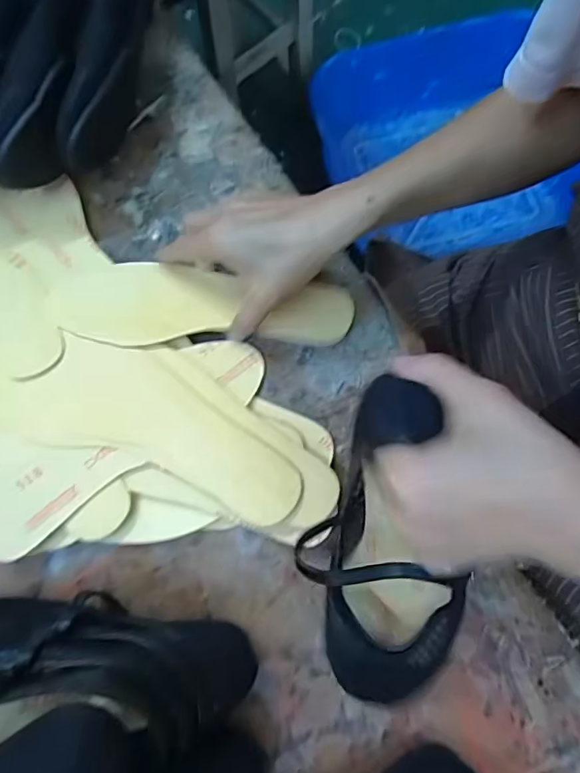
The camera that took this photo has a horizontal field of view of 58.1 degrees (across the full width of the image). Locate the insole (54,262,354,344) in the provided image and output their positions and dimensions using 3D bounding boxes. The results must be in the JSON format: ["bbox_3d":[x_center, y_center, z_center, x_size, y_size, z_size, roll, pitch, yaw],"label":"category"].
[{"bbox_3d":[-0.069,-0.064,0.412,0.232,0.013,0.067,3,77,1],"label":"insole"}]

